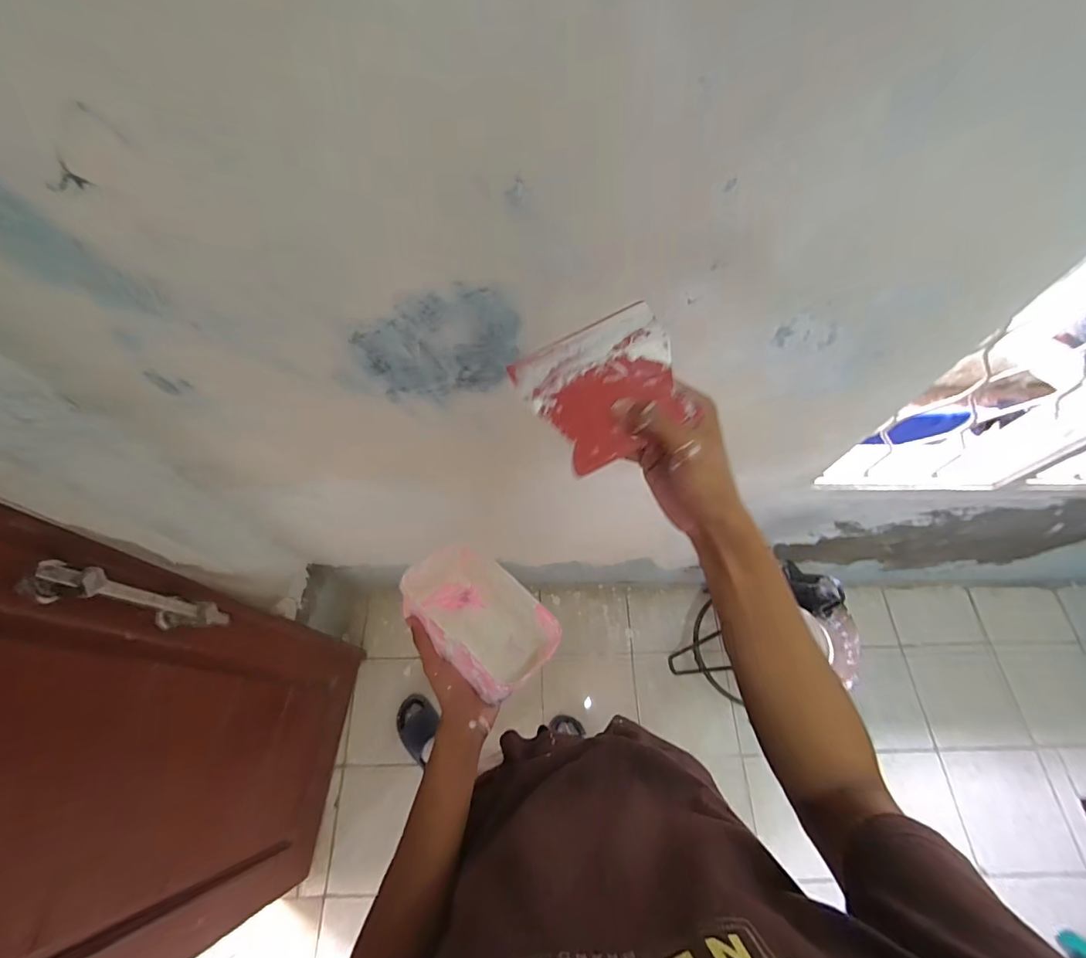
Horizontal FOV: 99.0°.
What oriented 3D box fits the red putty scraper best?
[{"bbox_3d":[0.050,-0.072,0.356,0.117,0.011,0.107,-28,74,-5],"label":"red putty scraper"}]

